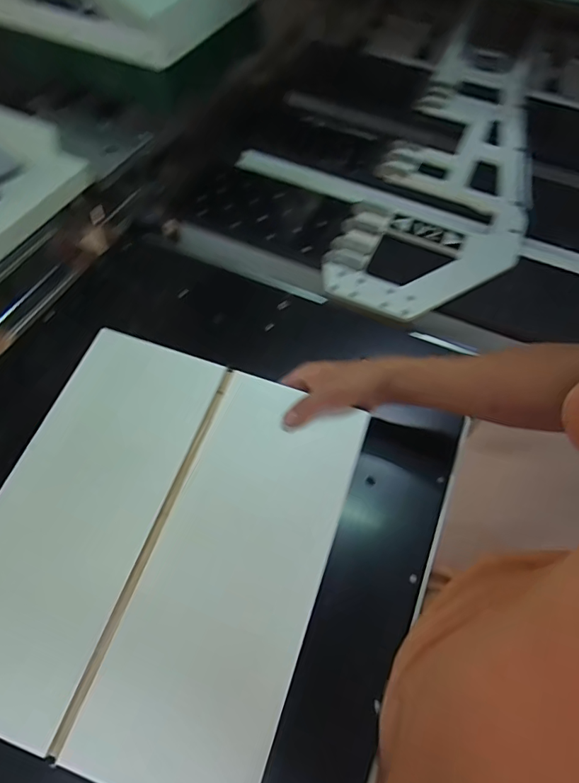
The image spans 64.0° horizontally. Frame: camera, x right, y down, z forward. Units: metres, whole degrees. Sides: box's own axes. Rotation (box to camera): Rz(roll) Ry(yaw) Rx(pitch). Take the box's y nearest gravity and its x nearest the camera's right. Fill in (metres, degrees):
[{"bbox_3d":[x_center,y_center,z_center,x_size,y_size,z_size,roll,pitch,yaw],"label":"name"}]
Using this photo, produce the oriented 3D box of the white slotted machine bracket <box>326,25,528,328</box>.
[{"bbox_3d":[0.317,-0.412,0.872,0.285,0.041,0.775,24,64,10],"label":"white slotted machine bracket"}]

